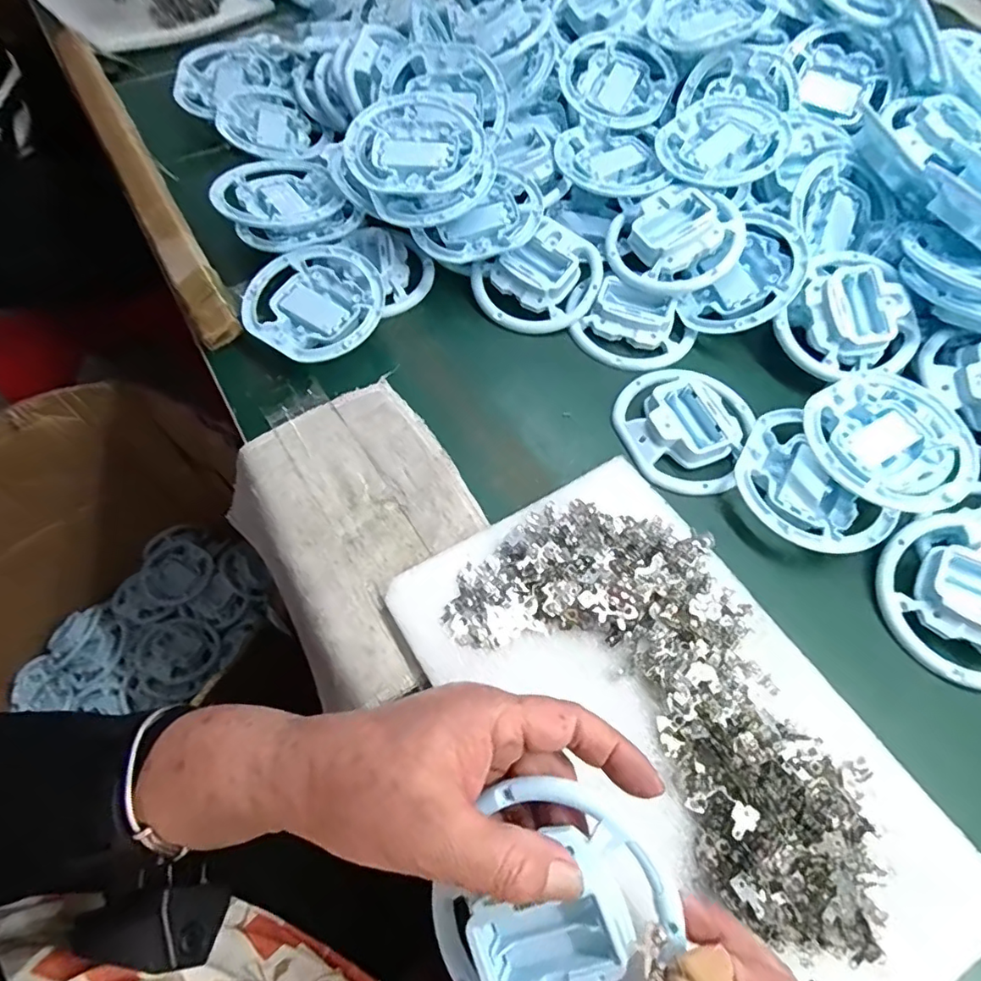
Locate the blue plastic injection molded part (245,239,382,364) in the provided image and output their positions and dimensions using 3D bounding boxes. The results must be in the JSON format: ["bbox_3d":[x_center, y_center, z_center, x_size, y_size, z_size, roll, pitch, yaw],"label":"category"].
[{"bbox_3d":[-0.129,-0.145,0.430,0.102,0.027,0.103,1,62,-1],"label":"blue plastic injection molded part"}]

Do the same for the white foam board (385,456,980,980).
[{"bbox_3d":[0.100,0.128,0.300,0.175,0.032,0.303,-32,67,-17],"label":"white foam board"}]

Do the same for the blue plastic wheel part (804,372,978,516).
[{"bbox_3d":[0.259,-0.036,0.372,0.100,0.022,0.108,1,62,-1],"label":"blue plastic wheel part"}]

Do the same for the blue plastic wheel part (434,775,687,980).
[{"bbox_3d":[0.026,0.178,0.229,0.098,0.032,0.098,-2,82,17],"label":"blue plastic wheel part"}]

